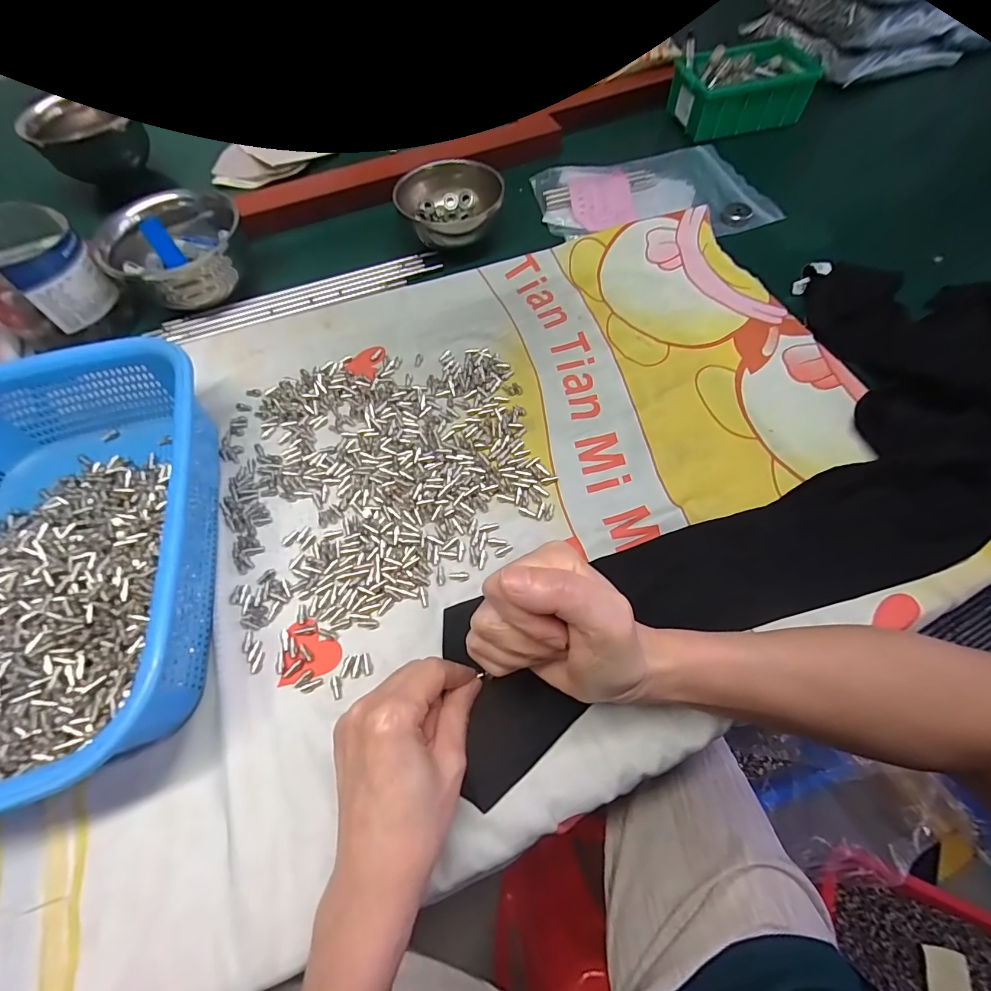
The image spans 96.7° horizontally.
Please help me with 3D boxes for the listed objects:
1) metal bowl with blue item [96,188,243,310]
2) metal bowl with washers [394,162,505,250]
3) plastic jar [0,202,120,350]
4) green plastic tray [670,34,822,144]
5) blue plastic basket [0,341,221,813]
[{"bbox_3d":[-0.296,-0.230,0.415,0.095,0.062,0.115,32,69,16],"label":"metal bowl with blue item"},{"bbox_3d":[-0.043,-0.295,0.449,0.103,0.046,0.095,25,68,13],"label":"metal bowl with washers"},{"bbox_3d":[-0.412,-0.196,0.400,0.106,0.074,0.100,35,70,17],"label":"plastic jar"},{"bbox_3d":[0.292,-0.487,0.528,0.147,0.055,0.099,-7,64,-2],"label":"green plastic tray"},{"bbox_3d":[-0.283,0.030,0.281,0.203,0.070,0.268,-11,65,-4],"label":"blue plastic basket"}]

